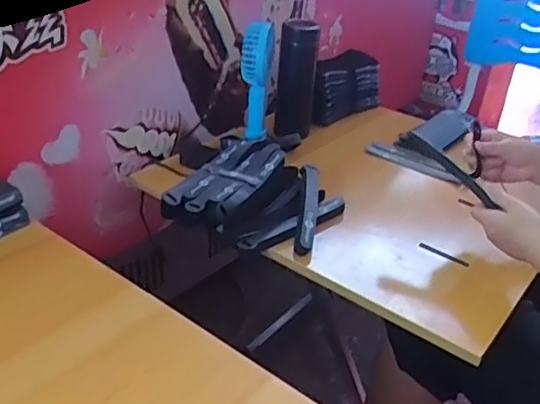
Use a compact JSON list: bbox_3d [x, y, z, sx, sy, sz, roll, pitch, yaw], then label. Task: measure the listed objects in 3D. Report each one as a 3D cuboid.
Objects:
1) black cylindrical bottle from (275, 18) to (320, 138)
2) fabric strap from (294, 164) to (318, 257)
[{"bbox_3d":[0.050,-0.228,1.070,0.071,0.209,0.067,5,31,1],"label":"black cylindrical bottle"},{"bbox_3d":[0.055,0.005,0.840,0.027,0.037,0.196,6,31,1],"label":"fabric strap"}]

